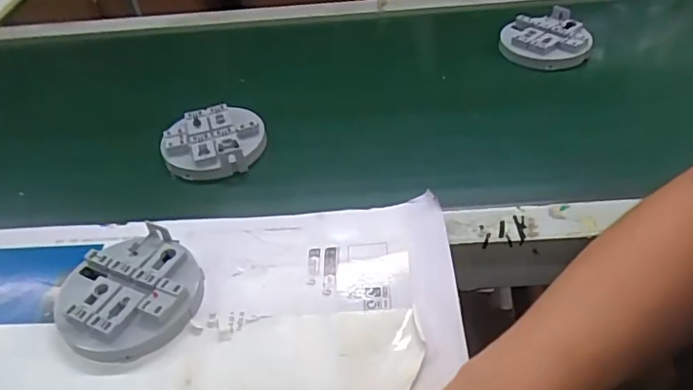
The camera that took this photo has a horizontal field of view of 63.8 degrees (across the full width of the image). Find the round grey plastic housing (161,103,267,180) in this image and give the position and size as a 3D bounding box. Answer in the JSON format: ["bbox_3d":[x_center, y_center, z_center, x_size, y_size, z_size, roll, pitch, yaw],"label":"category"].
[{"bbox_3d":[-0.133,-0.052,0.565,0.094,0.032,0.090,-2,42,2],"label":"round grey plastic housing"}]

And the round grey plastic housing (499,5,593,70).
[{"bbox_3d":[0.239,-0.185,0.667,0.096,0.029,0.093,-3,43,3],"label":"round grey plastic housing"}]

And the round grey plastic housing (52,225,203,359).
[{"bbox_3d":[-0.160,0.073,0.416,0.100,0.024,0.098,-2,42,2],"label":"round grey plastic housing"}]

